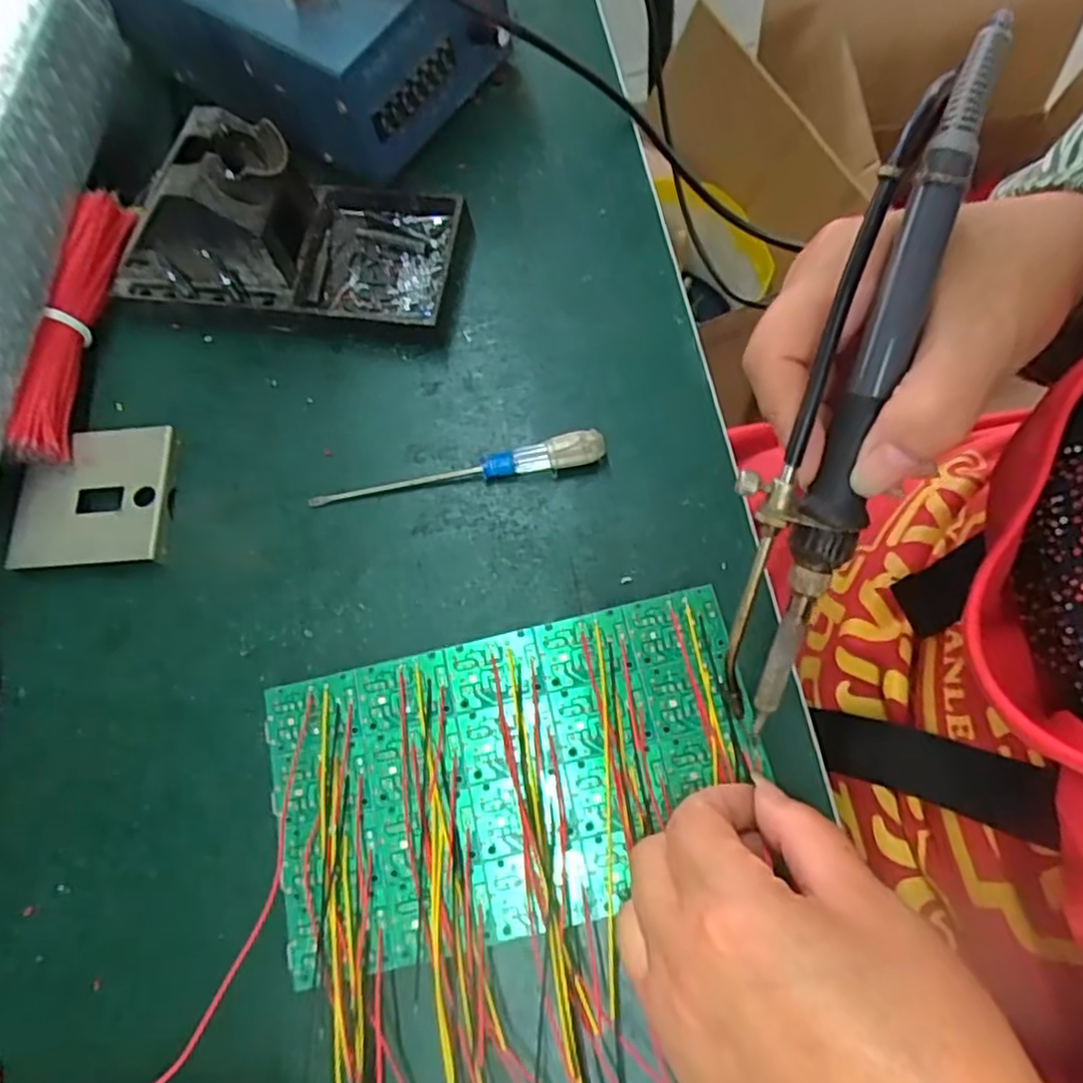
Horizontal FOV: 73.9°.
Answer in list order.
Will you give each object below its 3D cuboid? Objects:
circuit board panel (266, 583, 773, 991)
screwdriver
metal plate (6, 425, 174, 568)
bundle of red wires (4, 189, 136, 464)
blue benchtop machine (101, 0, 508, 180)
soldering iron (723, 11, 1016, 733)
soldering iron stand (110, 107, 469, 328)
[{"bbox_3d":[-0.010,0.083,0.258,0.170,0.007,0.100,-12,71,-2],"label":"circuit board panel"},{"bbox_3d":[-0.037,-0.032,0.307,0.126,0.015,0.012,-8,71,4],"label":"screwdriver"},{"bbox_3d":[-0.195,-0.019,0.317,0.063,0.012,0.063,-1,71,2],"label":"metal plate"},{"bbox_3d":[-0.213,-0.099,0.329,0.020,0.028,0.133,1,71,6],"label":"bundle of red wires"},{"bbox_3d":[-0.114,-0.270,0.352,0.194,0.082,0.124,28,76,13],"label":"blue benchtop machine"},{"bbox_3d":[0.085,-0.038,0.211,0.034,0.015,0.202,13,107,7],"label":"soldering iron"},{"bbox_3d":[-0.120,-0.147,0.324,0.154,0.070,0.075,7,72,7],"label":"soldering iron stand"}]

